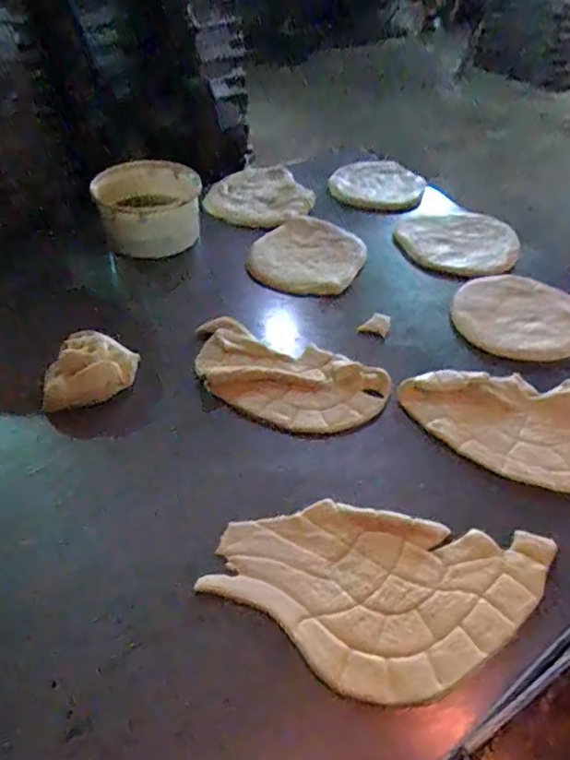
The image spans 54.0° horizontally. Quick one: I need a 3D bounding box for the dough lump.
[{"bbox_3d":[-0.316,-0.023,0.904,0.151,0.065,0.115,-12,46,-15],"label":"dough lump"}]

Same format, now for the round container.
[{"bbox_3d":[-0.294,-0.372,1.219,0.209,0.141,0.223,2,44,-2],"label":"round container"}]

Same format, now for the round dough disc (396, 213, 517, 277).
[{"bbox_3d":[0.403,-0.308,1.243,0.302,0.024,0.223,-17,53,-23],"label":"round dough disc"}]

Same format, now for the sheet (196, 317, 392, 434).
[{"bbox_3d":[-0.006,-0.007,0.900,0.333,0.023,0.179,19,46,15],"label":"sheet"}]

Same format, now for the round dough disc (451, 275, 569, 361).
[{"bbox_3d":[0.430,-0.124,1.035,0.227,0.010,0.239,1,46,-1],"label":"round dough disc"}]

